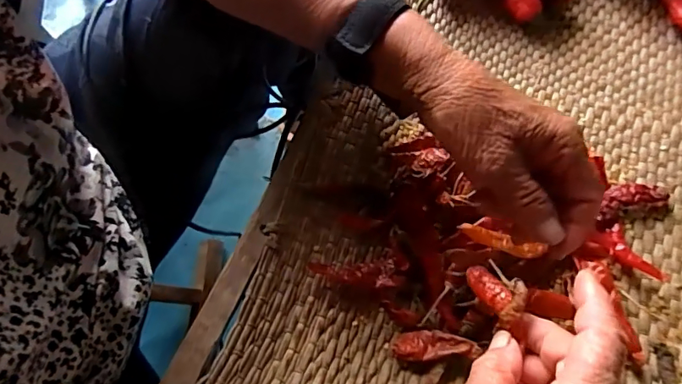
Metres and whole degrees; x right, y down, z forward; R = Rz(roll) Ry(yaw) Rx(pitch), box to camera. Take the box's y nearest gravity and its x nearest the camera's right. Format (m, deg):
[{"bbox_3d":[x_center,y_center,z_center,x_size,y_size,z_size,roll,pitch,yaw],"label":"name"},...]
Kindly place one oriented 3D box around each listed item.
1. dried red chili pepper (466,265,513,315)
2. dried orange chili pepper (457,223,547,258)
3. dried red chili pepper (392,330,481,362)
[{"bbox_3d":[0.083,0.054,0.270,0.012,0.009,0.037,-20,28,-9],"label":"dried red chili pepper"},{"bbox_3d":[0.113,0.035,0.341,0.060,0.007,0.012,20,69,-6],"label":"dried orange chili pepper"},{"bbox_3d":[0.064,0.105,0.327,0.056,0.009,0.020,-6,68,17],"label":"dried red chili pepper"}]

